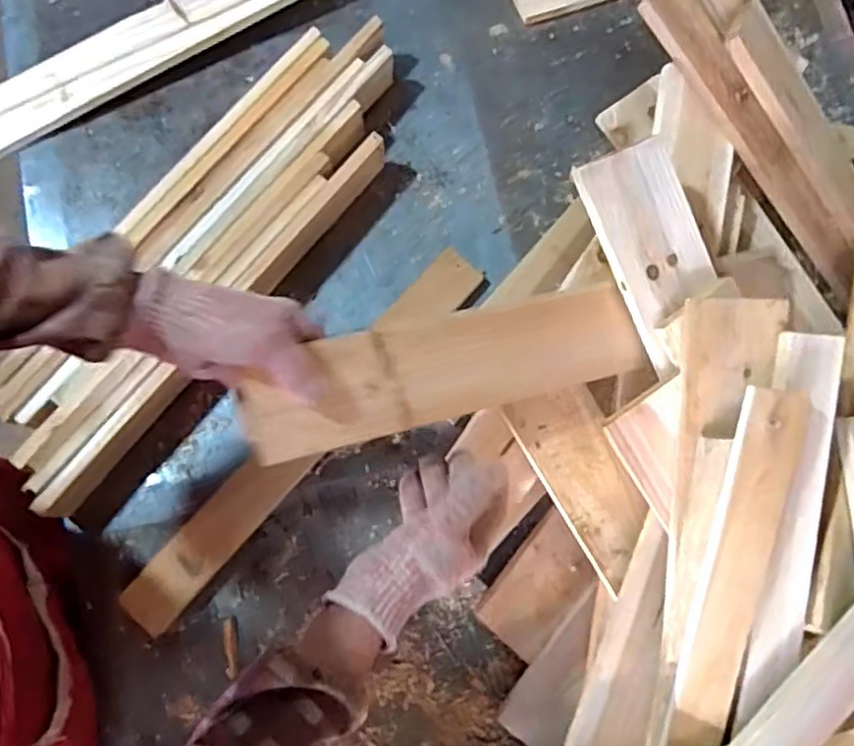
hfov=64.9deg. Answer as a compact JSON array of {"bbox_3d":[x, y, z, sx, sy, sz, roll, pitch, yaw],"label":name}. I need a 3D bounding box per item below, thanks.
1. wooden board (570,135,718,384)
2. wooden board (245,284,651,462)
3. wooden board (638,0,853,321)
[{"bbox_3d":[0.195,-0.098,0.560,0.088,0.012,0.182,-29,102,-12],"label":"wooden board"},{"bbox_3d":[0.022,-0.006,0.523,0.320,0.010,0.079,-13,94,-18],"label":"wooden board"},{"bbox_3d":[0.314,-0.204,0.624,0.364,0.024,0.040,45,81,-20],"label":"wooden board"}]

